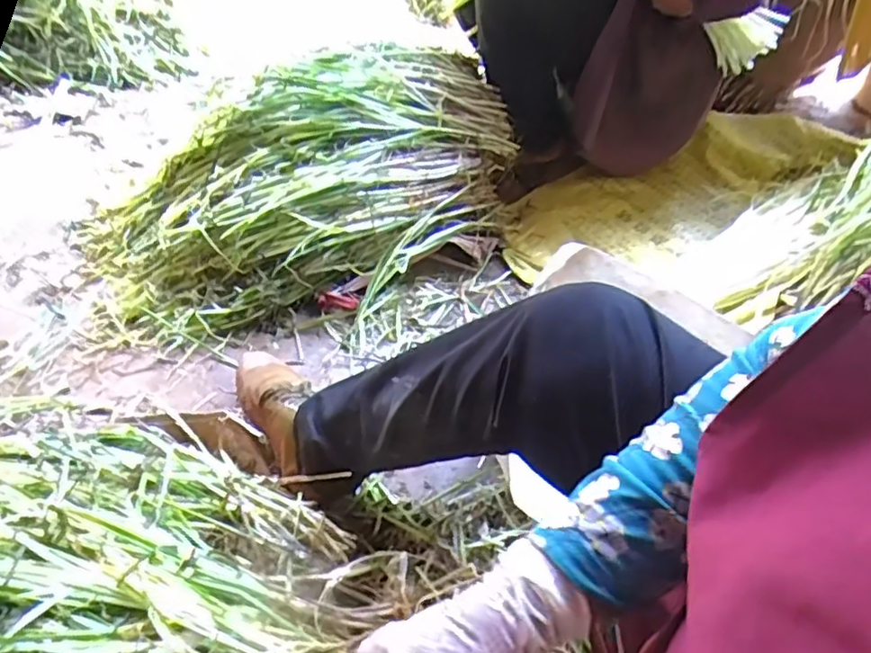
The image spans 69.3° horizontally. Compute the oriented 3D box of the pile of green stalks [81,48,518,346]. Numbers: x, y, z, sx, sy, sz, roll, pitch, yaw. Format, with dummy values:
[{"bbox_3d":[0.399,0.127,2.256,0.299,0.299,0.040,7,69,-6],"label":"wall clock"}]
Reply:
[{"bbox_3d":[-0.229,-0.262,1.078,0.751,0.246,0.452,-23,52,-22],"label":"pile of green stalks"}]

